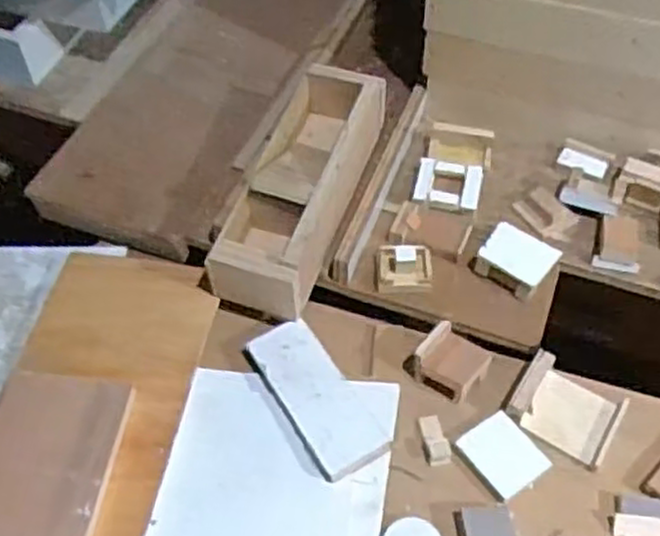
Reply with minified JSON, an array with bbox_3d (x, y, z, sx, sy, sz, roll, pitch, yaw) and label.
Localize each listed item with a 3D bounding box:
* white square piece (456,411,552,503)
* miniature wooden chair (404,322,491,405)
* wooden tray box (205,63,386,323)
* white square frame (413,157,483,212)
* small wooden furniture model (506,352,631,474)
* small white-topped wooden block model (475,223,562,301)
[{"bbox_3d":[0.174,0.188,0.764,0.065,0.005,0.075,-31,58,-20],"label":"white square piece"},{"bbox_3d":[0.130,0.098,0.811,0.077,0.035,0.065,29,59,22],"label":"miniature wooden chair"},{"bbox_3d":[-0.032,-0.104,0.899,0.115,0.091,0.323,15,55,13],"label":"wooden tray box"},{"bbox_3d":[0.149,-0.104,0.953,0.081,0.012,0.074,10,53,9],"label":"white square frame"},{"bbox_3d":[0.247,0.144,0.786,0.104,0.026,0.084,28,58,21],"label":"small wooden furniture model"},{"bbox_3d":[0.216,-0.008,0.881,0.079,0.028,0.067,31,59,23],"label":"small white-topped wooden block model"}]

